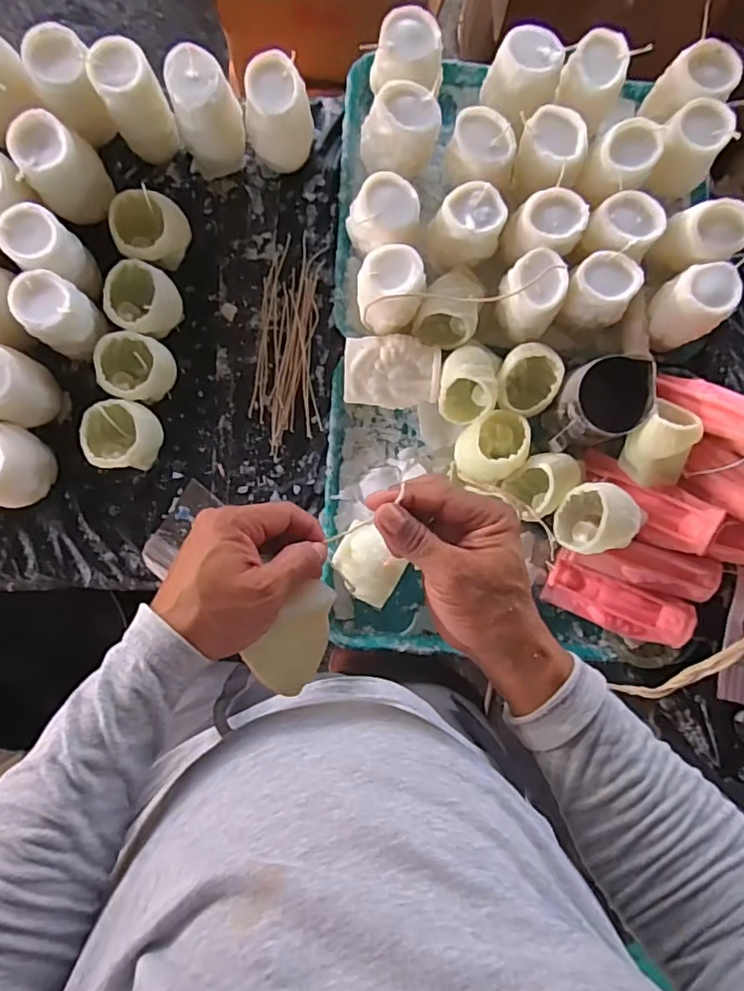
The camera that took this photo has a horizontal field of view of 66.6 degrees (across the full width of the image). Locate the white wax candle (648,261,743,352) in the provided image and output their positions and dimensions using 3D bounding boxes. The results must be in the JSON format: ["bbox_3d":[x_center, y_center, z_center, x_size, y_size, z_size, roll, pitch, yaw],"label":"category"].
[{"bbox_3d":[0.350,-0.208,0.620,0.065,0.078,0.067,-24,89,-5],"label":"white wax candle"}]

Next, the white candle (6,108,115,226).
[{"bbox_3d":[-0.319,-0.337,0.589,0.071,0.086,0.070,0,87,-4],"label":"white candle"}]

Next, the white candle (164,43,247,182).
[{"bbox_3d":[-0.173,-0.400,0.606,0.066,0.128,0.060,0,87,-4],"label":"white candle"}]

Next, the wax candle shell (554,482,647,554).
[{"bbox_3d":[0.237,0.023,0.591,0.081,0.069,0.068,-1,87,-4],"label":"wax candle shell"}]

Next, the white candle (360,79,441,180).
[{"bbox_3d":[0.029,-0.392,0.618,0.066,0.085,0.073,-41,91,-5],"label":"white candle"}]

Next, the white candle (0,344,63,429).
[{"bbox_3d":[-0.371,-0.113,0.584,0.067,0.093,0.065,0,87,-4],"label":"white candle"}]

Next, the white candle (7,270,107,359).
[{"bbox_3d":[-0.322,-0.183,0.586,0.063,0.078,0.071,-21,89,-5],"label":"white candle"}]

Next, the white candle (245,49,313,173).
[{"bbox_3d":[-0.103,-0.405,0.610,0.074,0.095,0.066,-14,88,-4],"label":"white candle"}]

